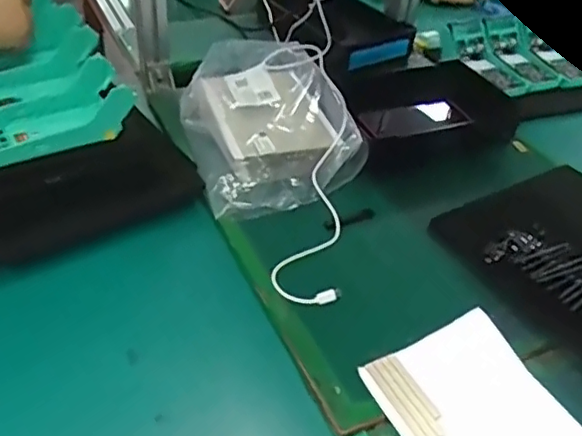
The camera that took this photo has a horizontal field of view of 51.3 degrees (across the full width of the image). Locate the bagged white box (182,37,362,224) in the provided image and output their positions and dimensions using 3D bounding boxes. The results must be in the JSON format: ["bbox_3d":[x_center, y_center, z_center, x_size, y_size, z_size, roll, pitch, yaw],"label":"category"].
[{"bbox_3d":[-0.040,-0.136,0.804,0.191,0.072,0.312,-9,43,-15],"label":"bagged white box"}]

